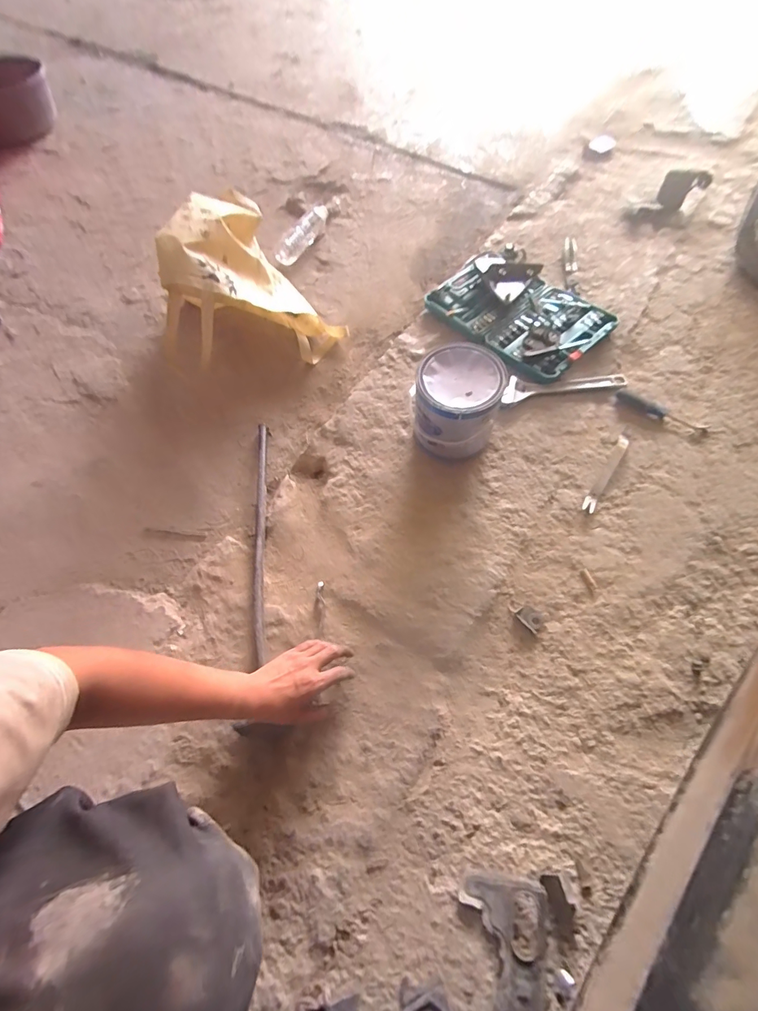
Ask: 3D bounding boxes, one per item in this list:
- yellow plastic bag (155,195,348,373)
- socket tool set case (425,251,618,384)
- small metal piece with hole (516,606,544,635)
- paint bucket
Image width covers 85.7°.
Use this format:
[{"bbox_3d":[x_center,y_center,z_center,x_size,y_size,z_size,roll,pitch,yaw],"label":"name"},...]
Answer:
[{"bbox_3d":[-0.308,-0.470,0.898,0.324,0.261,0.367,38,69,16],"label":"yellow plastic bag"},{"bbox_3d":[0.327,-0.486,0.986,0.284,0.080,0.432,-35,66,-15],"label":"socket tool set case"},{"bbox_3d":[0.250,0.185,0.670,0.031,0.004,0.040,-39,67,-17],"label":"small metal piece with hole"},{"bbox_3d":[0.145,-0.187,0.772,0.146,0.165,0.154,0,64,-1],"label":"paint bucket"}]

